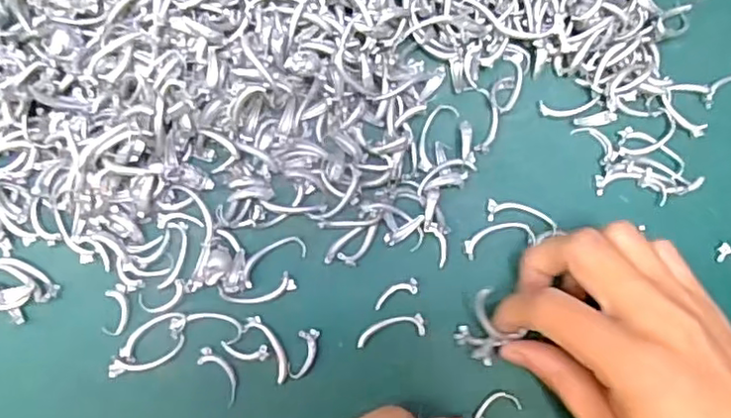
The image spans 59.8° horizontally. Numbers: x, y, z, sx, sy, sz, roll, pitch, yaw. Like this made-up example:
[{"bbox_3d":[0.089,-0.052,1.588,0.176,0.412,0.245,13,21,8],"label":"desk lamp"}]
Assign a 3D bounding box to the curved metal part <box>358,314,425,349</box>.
[{"bbox_3d":[0.011,0.052,0.271,0.029,0.004,0.010,-10,83,-5],"label":"curved metal part"}]

